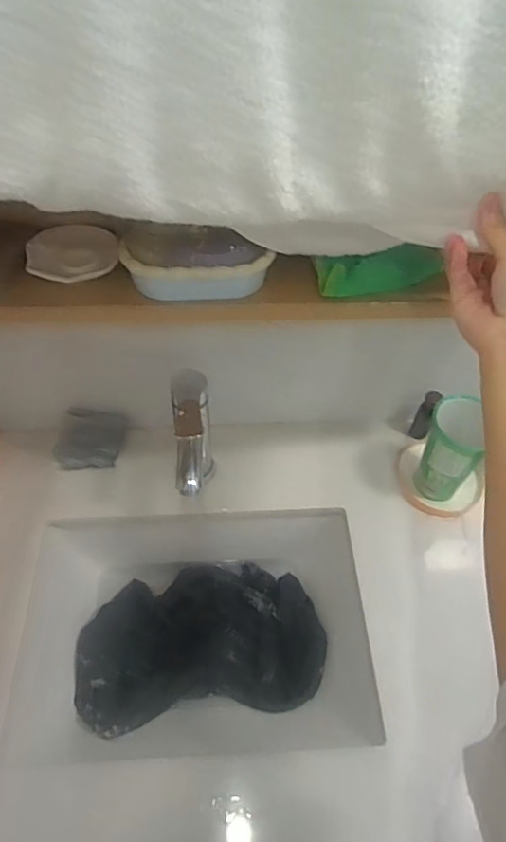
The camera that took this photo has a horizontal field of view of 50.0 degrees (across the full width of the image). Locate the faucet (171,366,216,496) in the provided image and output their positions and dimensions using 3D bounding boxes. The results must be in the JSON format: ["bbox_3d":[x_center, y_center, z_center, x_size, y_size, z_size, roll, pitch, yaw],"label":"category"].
[{"bbox_3d":[-0.073,0.044,0.652,0.047,0.187,0.113,-3,52,-5],"label":"faucet"}]

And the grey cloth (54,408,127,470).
[{"bbox_3d":[-0.225,0.028,0.757,0.093,0.045,0.077,0,52,-3],"label":"grey cloth"}]

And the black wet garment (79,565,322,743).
[{"bbox_3d":[-0.070,0.292,0.726,0.313,0.059,0.203,-6,52,-8],"label":"black wet garment"}]

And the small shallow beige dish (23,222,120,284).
[{"bbox_3d":[-0.168,-0.158,0.508,0.082,0.013,0.070,12,52,6],"label":"small shallow beige dish"}]

